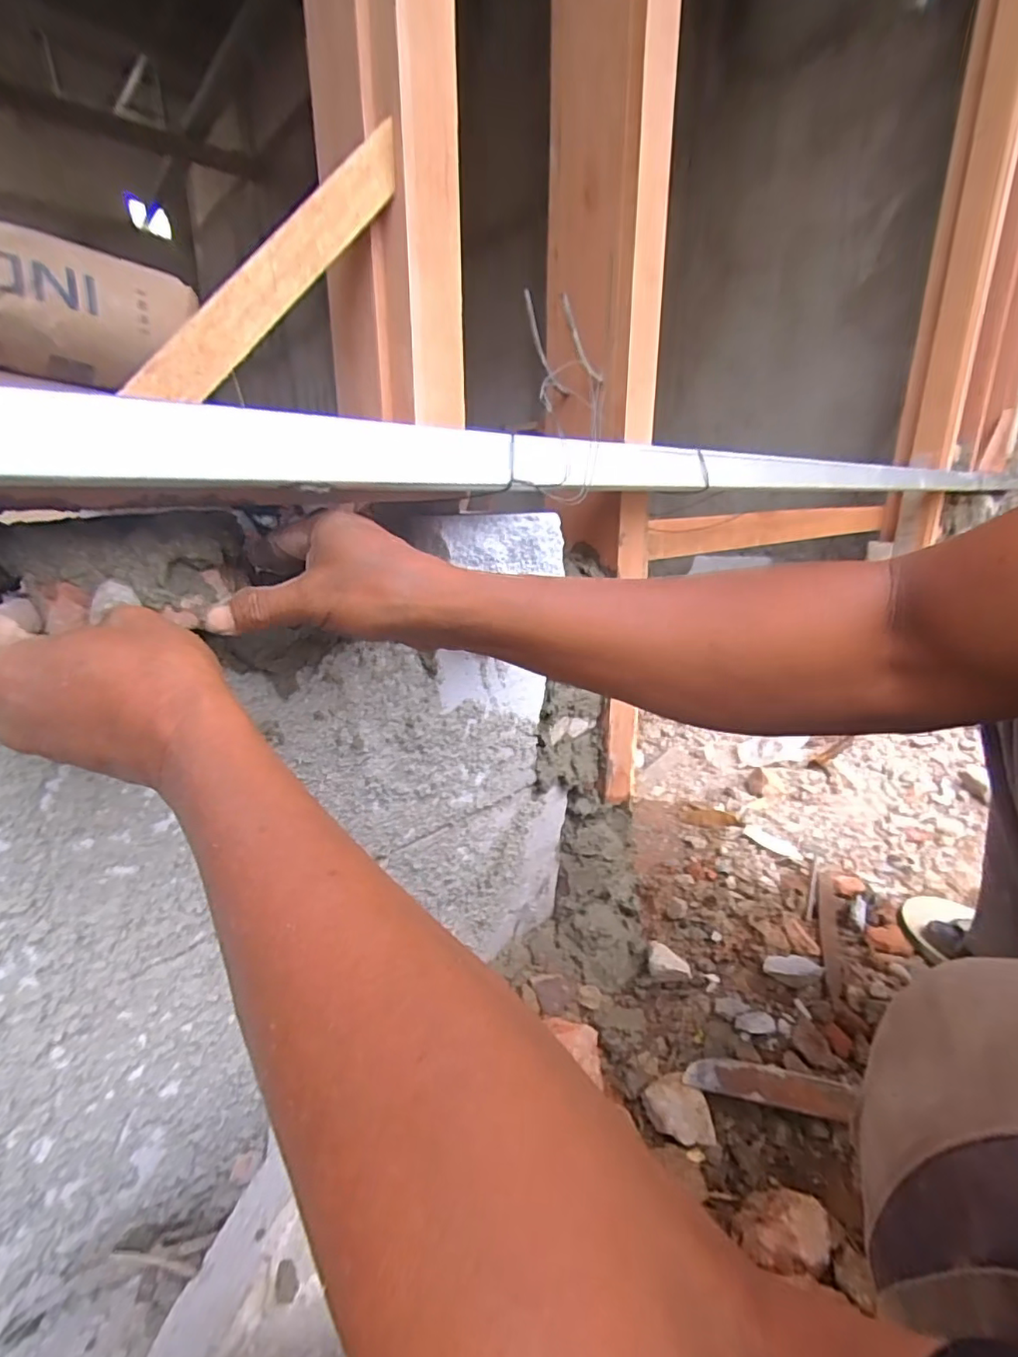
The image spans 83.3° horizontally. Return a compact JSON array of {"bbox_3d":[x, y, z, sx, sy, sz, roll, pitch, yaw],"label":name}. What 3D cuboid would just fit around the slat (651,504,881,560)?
[{"bbox_3d":[0.549,-0.294,1.099,0.927,0.059,0.035,-16,24,-41],"label":"slat"}]

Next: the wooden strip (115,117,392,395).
[{"bbox_3d":[-0.132,-0.237,0.329,0.009,0.031,0.216,20,71,47],"label":"wooden strip"}]

